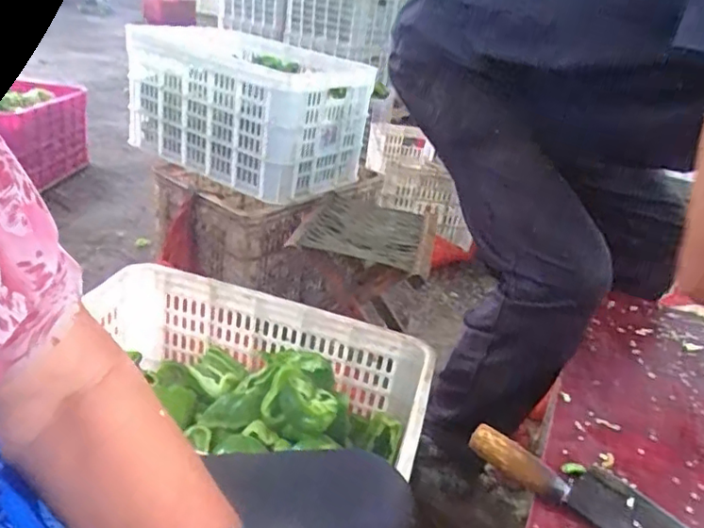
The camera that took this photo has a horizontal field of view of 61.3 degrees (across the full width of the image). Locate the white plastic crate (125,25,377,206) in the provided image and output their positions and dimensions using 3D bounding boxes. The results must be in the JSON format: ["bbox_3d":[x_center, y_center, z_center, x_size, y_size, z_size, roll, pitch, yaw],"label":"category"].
[{"bbox_3d":[-0.235,-0.313,1.249,0.479,0.290,0.246,21,29,24],"label":"white plastic crate"}]

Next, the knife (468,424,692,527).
[{"bbox_3d":[0.243,0.215,0.537,0.247,0.039,0.094,28,33,33],"label":"knife"}]

